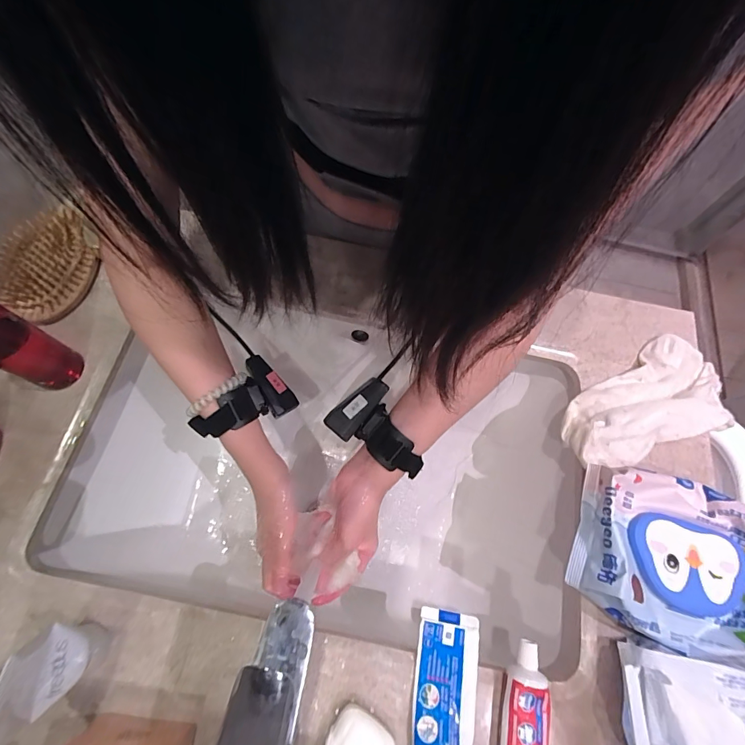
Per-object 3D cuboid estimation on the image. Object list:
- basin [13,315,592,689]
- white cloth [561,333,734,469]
[{"bbox_3d":[-0.046,0.125,0.480,0.531,0.157,0.346,13,70,2],"label":"basin"},{"bbox_3d":[0.296,0.026,0.419,0.200,0.030,0.106,-18,72,-9],"label":"white cloth"}]

